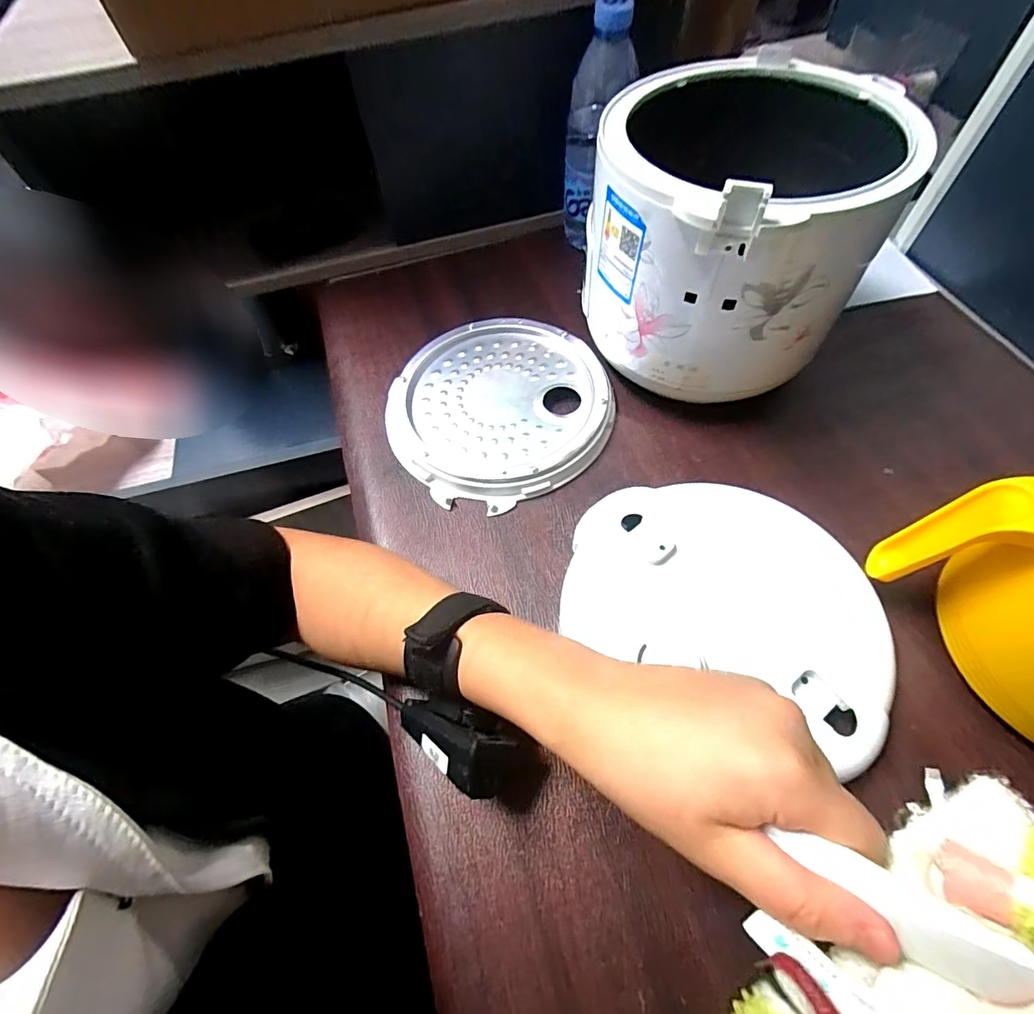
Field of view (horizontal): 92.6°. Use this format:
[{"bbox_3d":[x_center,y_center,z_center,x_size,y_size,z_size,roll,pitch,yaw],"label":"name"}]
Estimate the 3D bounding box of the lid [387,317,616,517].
[{"bbox_3d":[-0.015,-0.091,0.437,0.190,0.020,0.184,-1,60,2],"label":"lid"}]

